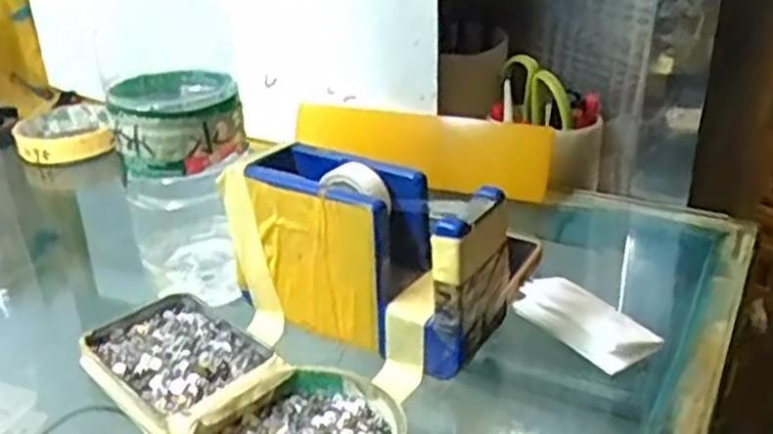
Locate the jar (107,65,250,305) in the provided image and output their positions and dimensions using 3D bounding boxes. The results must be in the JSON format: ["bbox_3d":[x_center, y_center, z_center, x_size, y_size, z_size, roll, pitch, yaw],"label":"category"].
[{"bbox_3d":[-0.102,-0.020,0.401,0.059,0.100,0.060,-7,27,-9],"label":"jar"}]

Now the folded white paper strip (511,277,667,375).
[{"bbox_3d":[0.096,0.050,0.380,0.030,0.014,0.072,-18,31,-29],"label":"folded white paper strip"}]

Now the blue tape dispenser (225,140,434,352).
[{"bbox_3d":[-0.027,0.010,0.377,0.093,0.071,0.049,20,34,36],"label":"blue tape dispenser"}]

